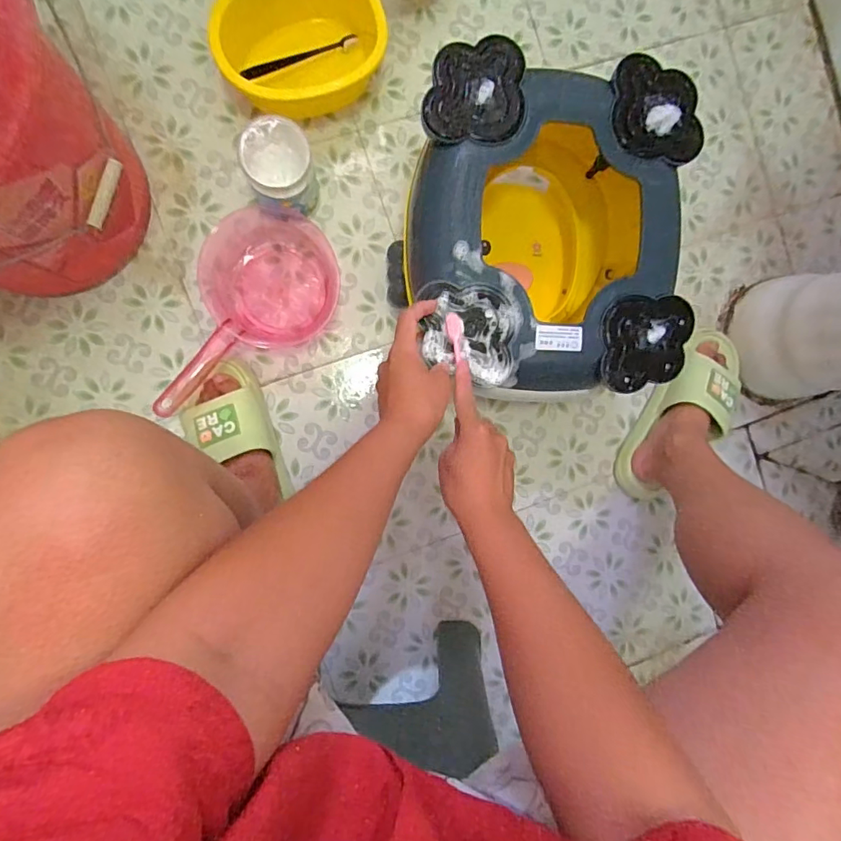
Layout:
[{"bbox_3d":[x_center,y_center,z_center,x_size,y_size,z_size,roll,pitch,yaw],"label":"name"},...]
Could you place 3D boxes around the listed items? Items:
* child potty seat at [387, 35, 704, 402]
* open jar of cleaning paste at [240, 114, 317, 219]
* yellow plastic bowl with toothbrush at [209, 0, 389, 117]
[{"bbox_3d":[0.132,-0.208,0.597,0.293,0.192,0.334,2,91,-8],"label":"child potty seat"},{"bbox_3d":[-0.173,-0.304,0.617,0.079,0.116,0.077,0,92,-8],"label":"open jar of cleaning paste"},{"bbox_3d":[-0.155,-0.484,0.632,0.211,0.096,0.140,-26,95,-6],"label":"yellow plastic bowl with toothbrush"}]

